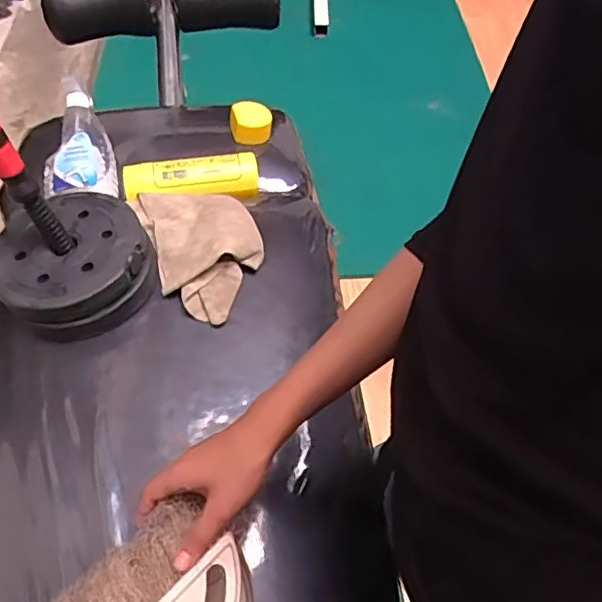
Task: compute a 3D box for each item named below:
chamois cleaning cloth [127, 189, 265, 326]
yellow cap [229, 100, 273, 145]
[{"bbox_3d":[-0.121,-0.076,0.740,0.129,0.062,0.222,-19,56,-14],"label":"chamois cleaning cloth"},{"bbox_3d":[-0.075,-0.266,0.903,0.063,0.051,0.060,1,49,-1],"label":"yellow cap"}]

